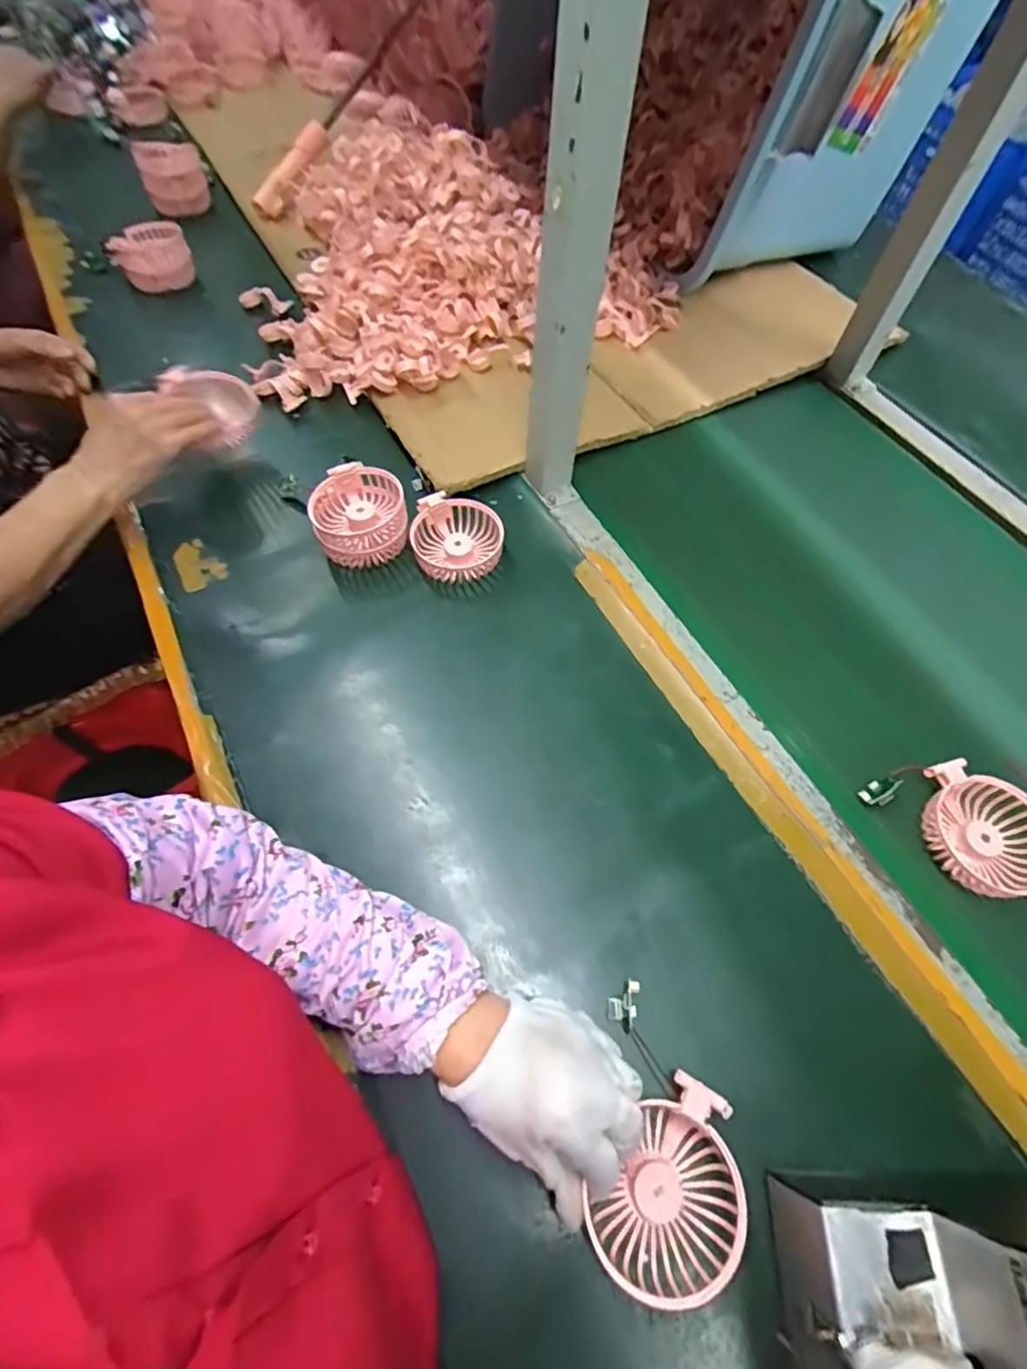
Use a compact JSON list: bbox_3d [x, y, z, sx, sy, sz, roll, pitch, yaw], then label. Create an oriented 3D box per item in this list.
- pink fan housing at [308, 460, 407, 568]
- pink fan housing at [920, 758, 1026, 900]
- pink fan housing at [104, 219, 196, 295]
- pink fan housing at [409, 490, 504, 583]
[{"bbox_3d":[-0.152,-0.168,0.611,0.086,0.061,0.088,-4,62,-4],"label":"pink fan housing"},{"bbox_3d":[0.366,0.111,0.470,0.081,0.028,0.102,-6,62,-5],"label":"pink fan housing"},{"bbox_3d":[-0.457,-0.539,0.770,0.089,0.063,0.073,-32,67,-18],"label":"pink fan housing"},{"bbox_3d":[-0.057,-0.148,0.617,0.088,0.039,0.087,1,61,-2],"label":"pink fan housing"}]

